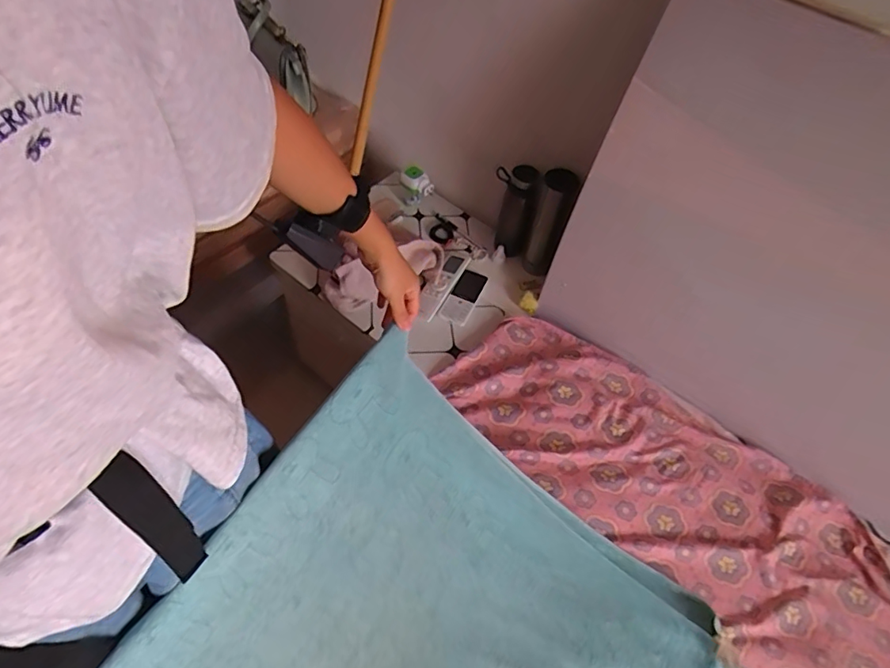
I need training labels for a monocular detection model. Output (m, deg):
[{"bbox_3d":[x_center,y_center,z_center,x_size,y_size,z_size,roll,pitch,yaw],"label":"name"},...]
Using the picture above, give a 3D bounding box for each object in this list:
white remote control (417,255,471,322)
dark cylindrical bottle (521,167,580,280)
[{"bbox_3d":[-0.007,-0.098,1.034,0.045,0.023,0.174,24,56,11],"label":"white remote control"},{"bbox_3d":[0.190,-0.197,0.991,0.058,0.239,0.065,11,55,2],"label":"dark cylindrical bottle"}]

